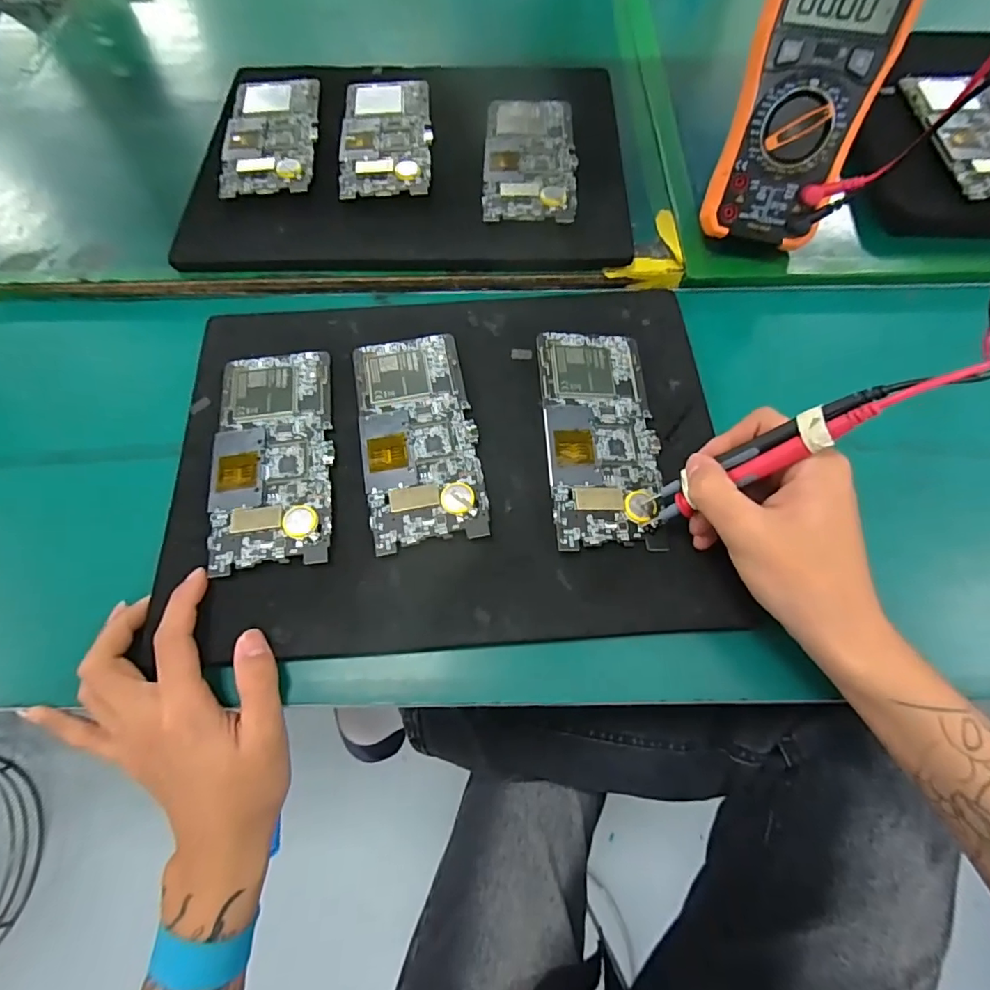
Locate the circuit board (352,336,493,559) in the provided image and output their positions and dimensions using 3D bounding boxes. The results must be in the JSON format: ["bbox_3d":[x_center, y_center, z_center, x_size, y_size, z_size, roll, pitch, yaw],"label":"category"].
[{"bbox_3d":[-0.050,-0.041,0.335,0.071,0.007,0.154,-11,66,-3],"label":"circuit board"}]

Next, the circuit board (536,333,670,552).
[{"bbox_3d":[0.067,-0.042,0.329,0.070,0.014,0.152,-3,66,0],"label":"circuit board"}]

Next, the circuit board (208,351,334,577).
[{"bbox_3d":[-0.142,-0.030,0.330,0.072,0.007,0.156,-8,66,-2],"label":"circuit board"}]

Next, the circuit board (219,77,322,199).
[{"bbox_3d":[-0.187,-0.306,0.433,0.073,0.005,0.158,-7,66,-2],"label":"circuit board"}]

